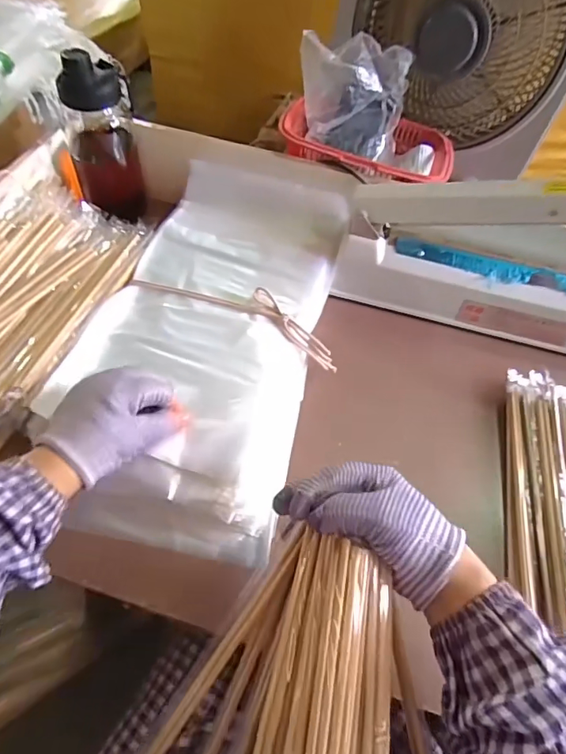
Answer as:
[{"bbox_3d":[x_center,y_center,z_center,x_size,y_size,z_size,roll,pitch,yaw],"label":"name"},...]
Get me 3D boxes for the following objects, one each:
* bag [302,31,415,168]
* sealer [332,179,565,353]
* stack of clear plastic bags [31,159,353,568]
[{"bbox_3d":[0.087,-0.358,0.619,0.138,0.097,0.101,12,57,4],"label":"bag"},{"bbox_3d":[0.280,-0.131,0.514,0.422,0.221,0.077,17,57,7],"label":"sealer"},{"bbox_3d":[-0.075,-0.053,0.520,0.239,0.062,0.446,9,61,1],"label":"stack of clear plastic bags"}]

